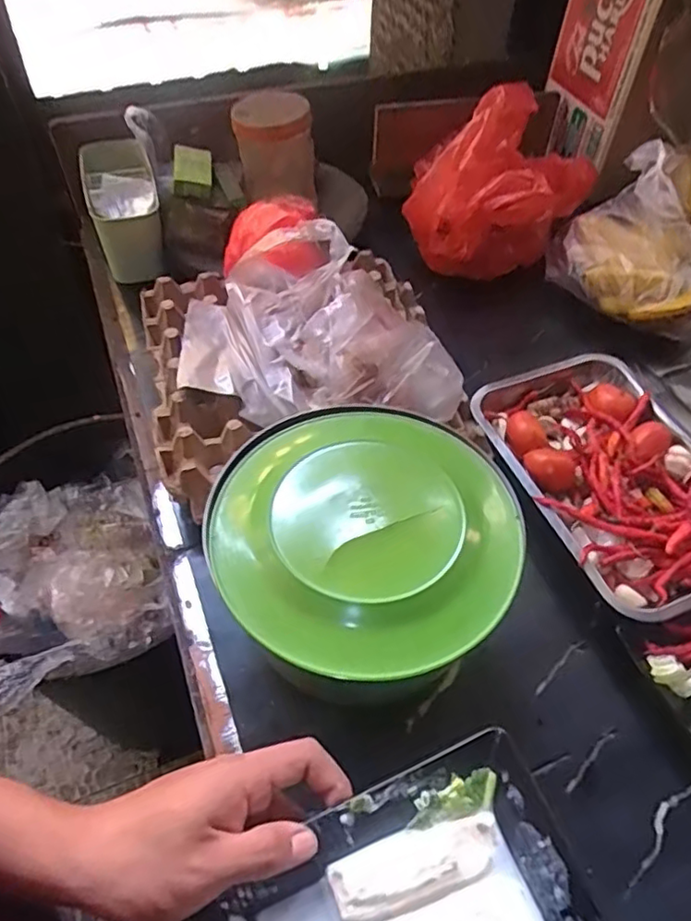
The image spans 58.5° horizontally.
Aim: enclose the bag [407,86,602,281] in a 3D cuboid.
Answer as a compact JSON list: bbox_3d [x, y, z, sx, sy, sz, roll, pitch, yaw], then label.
[{"bbox_3d":[0.220,-0.389,0.858,0.169,0.170,0.280,31,60,22],"label":"bag"}]

